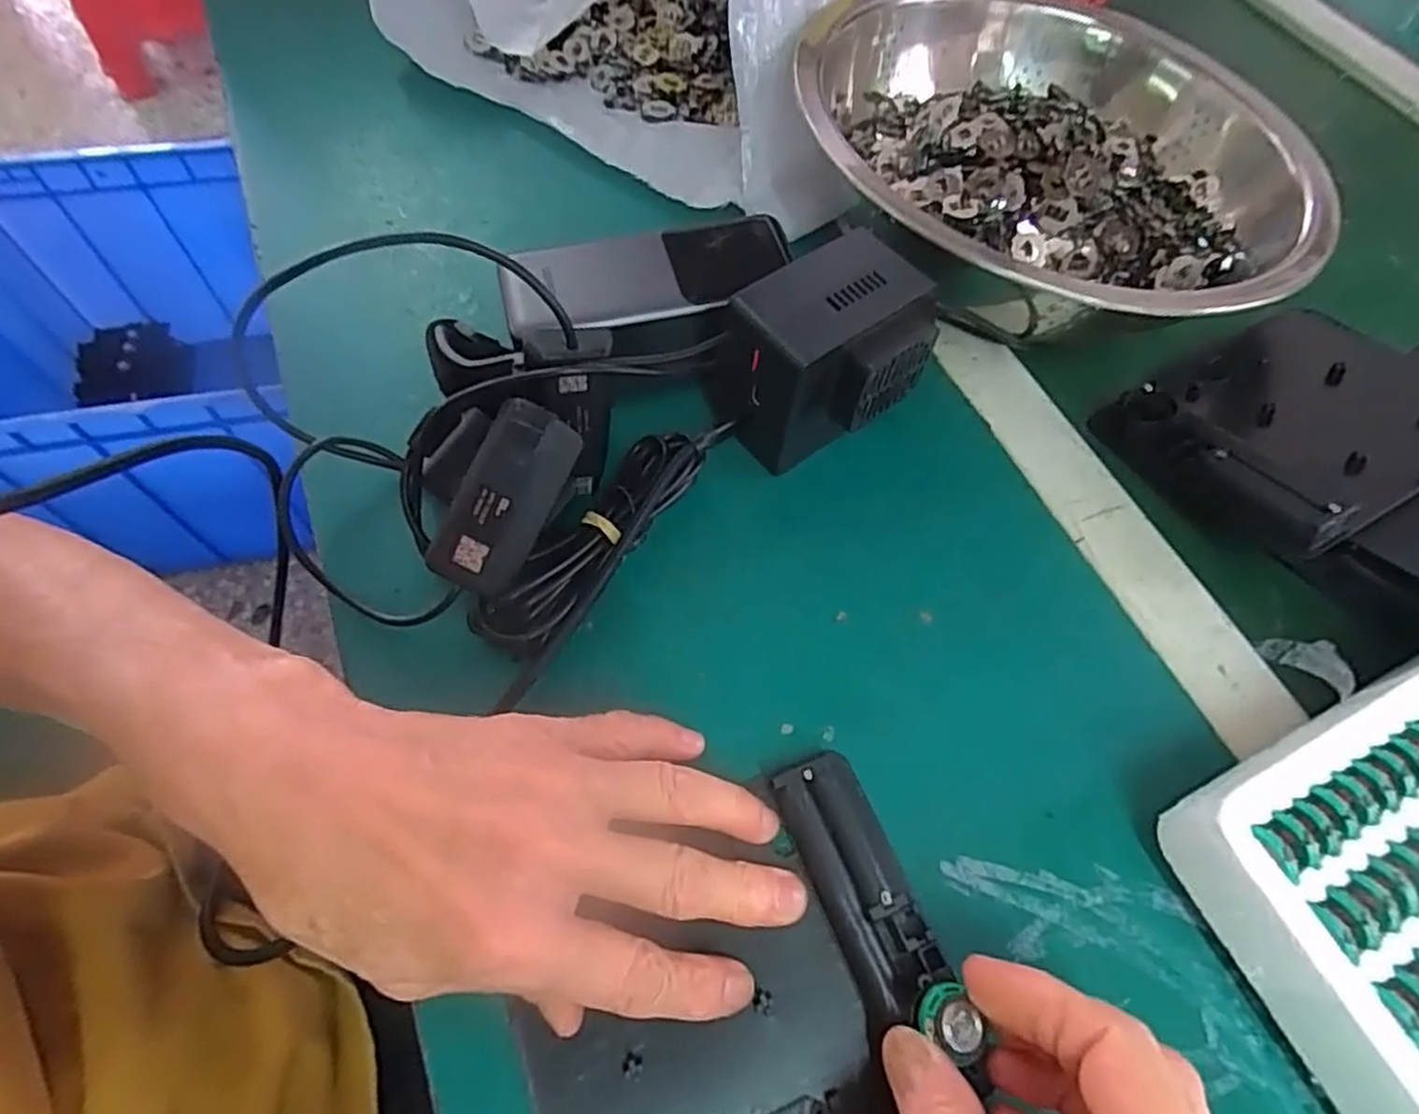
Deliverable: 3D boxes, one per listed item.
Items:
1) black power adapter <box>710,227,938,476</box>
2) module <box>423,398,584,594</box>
[{"bbox_3d":[0.045,-0.076,0.308,0.083,0.076,0.061,-39,70,-22],"label":"black power adapter"},{"bbox_3d":[-0.073,-0.020,0.263,0.028,0.021,0.069,31,97,13],"label":"module"}]

